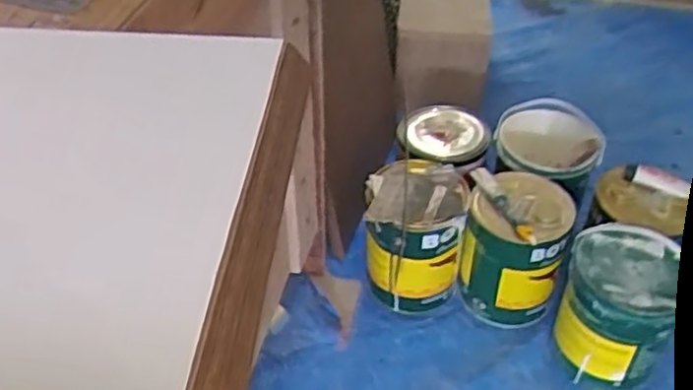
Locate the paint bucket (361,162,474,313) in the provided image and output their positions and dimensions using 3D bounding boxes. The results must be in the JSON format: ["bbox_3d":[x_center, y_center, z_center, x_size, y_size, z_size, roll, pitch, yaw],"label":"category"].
[{"bbox_3d":[0.113,0.073,1.229,0.158,0.227,0.150,0,43,0],"label":"paint bucket"}]

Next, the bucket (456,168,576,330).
[{"bbox_3d":[0.275,0.094,1.210,0.156,0.211,0.152,0,43,0],"label":"bucket"}]

